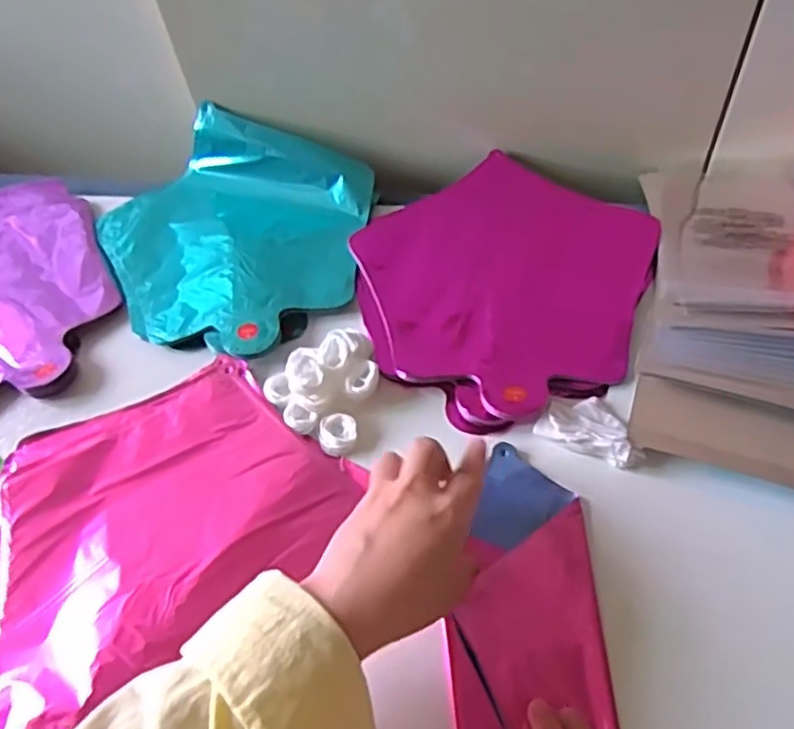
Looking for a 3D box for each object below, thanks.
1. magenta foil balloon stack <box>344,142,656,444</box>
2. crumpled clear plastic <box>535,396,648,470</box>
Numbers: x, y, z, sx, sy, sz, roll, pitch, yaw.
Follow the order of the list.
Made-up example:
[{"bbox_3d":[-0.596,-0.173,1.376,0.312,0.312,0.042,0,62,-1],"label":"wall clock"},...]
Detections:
[{"bbox_3d":[0.082,-0.069,0.526,0.231,0.016,0.227,-35,57,-20],"label":"magenta foil balloon stack"},{"bbox_3d":[0.128,0.042,0.440,0.064,0.015,0.041,26,59,23],"label":"crumpled clear plastic"}]

